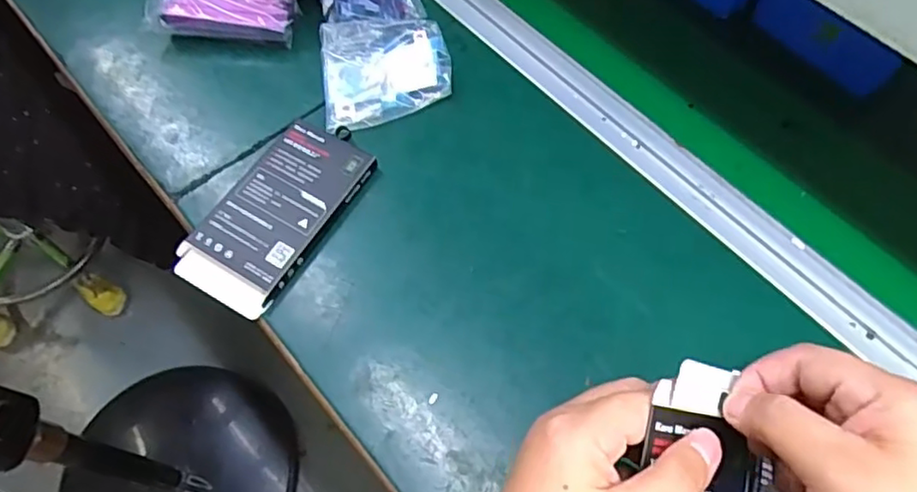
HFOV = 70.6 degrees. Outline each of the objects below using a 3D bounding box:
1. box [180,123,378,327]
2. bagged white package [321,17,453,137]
[{"bbox_3d":[-0.134,-0.026,0.481,0.077,0.020,0.151,28,66,14],"label":"box"},{"bbox_3d":[-0.060,-0.148,0.539,0.104,0.016,0.104,-8,63,-3],"label":"bagged white package"}]

